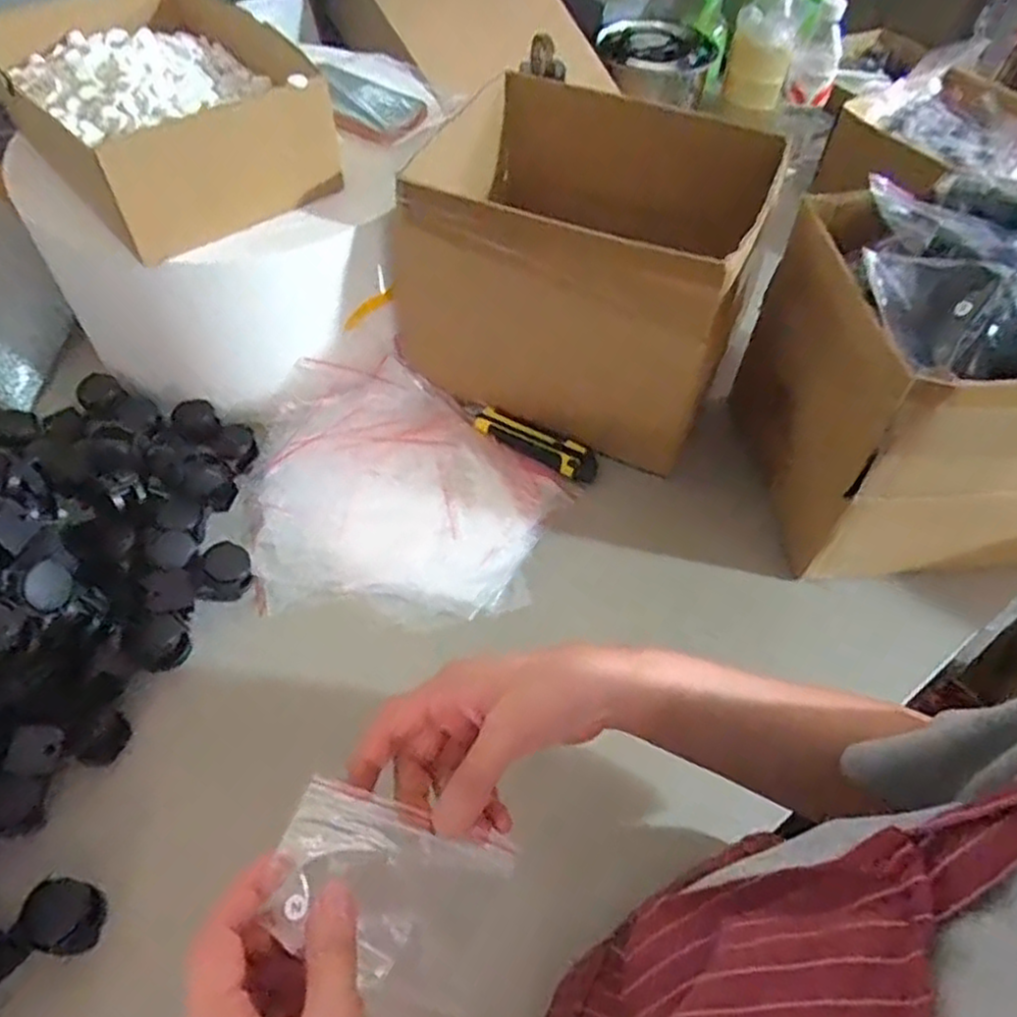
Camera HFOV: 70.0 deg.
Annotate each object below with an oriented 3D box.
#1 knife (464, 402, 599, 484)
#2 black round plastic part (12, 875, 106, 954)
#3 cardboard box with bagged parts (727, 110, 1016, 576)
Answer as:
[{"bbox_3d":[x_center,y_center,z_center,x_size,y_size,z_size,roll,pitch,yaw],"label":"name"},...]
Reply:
[{"bbox_3d":[0.022,-0.074,0.757,0.151,0.016,0.040,24,56,15],"label":"knife"},{"bbox_3d":[-0.299,0.273,0.488,0.041,0.037,0.041,1,53,-1],"label":"black round plastic part"},{"bbox_3d":[0.421,-0.109,0.649,0.346,0.264,0.237,-1,54,-2],"label":"cardboard box with bagged parts"}]

